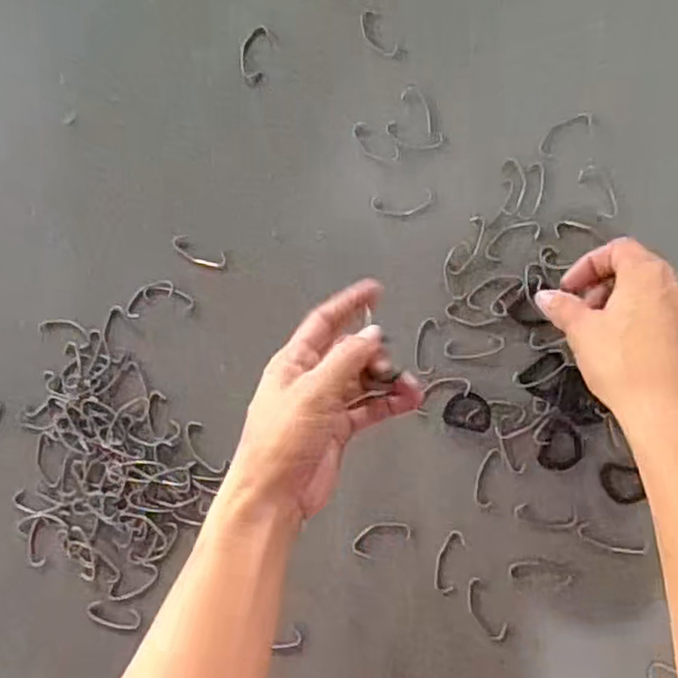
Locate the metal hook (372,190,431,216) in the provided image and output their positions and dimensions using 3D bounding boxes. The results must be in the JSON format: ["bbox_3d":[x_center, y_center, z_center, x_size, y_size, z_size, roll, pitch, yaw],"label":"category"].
[{"bbox_3d":[0.041,-0.088,0.440,0.039,0.004,0.015,-3,85,7],"label":"metal hook"}]

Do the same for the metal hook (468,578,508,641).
[{"bbox_3d":[0.088,0.165,0.408,0.016,0.004,0.039,-31,83,4],"label":"metal hook"}]

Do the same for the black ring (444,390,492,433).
[{"bbox_3d":[0.081,0.045,0.421,0.029,0.004,0.023,13,88,8],"label":"black ring"}]

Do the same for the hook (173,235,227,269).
[{"bbox_3d":[-0.095,-0.058,0.456,0.042,0.004,0.015,24,89,8],"label":"hook"}]

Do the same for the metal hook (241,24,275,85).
[{"bbox_3d":[-0.057,-0.194,0.459,0.022,0.004,0.040,19,88,8],"label":"metal hook"}]

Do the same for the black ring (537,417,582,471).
[{"bbox_3d":[0.136,0.065,0.413,0.025,0.004,0.031,8,87,8],"label":"black ring"}]

